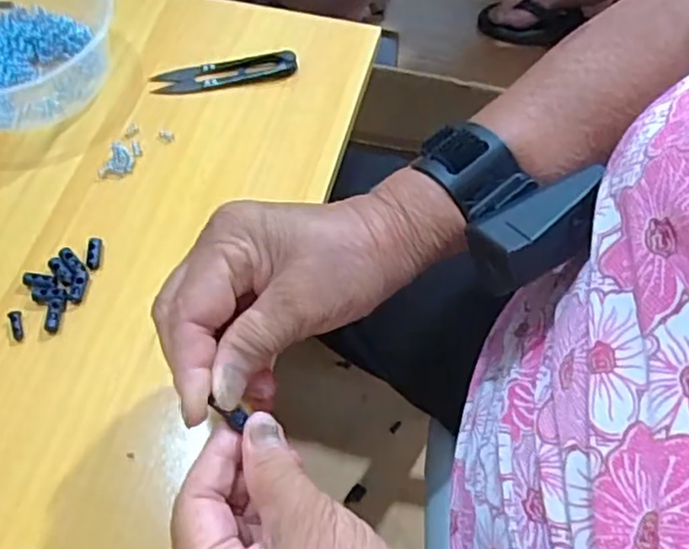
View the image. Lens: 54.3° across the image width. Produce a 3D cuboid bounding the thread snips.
[{"bbox_3d":[-0.086,-0.145,0.480,0.101,0.010,0.028,-8,62,-6],"label":"thread snips"}]

